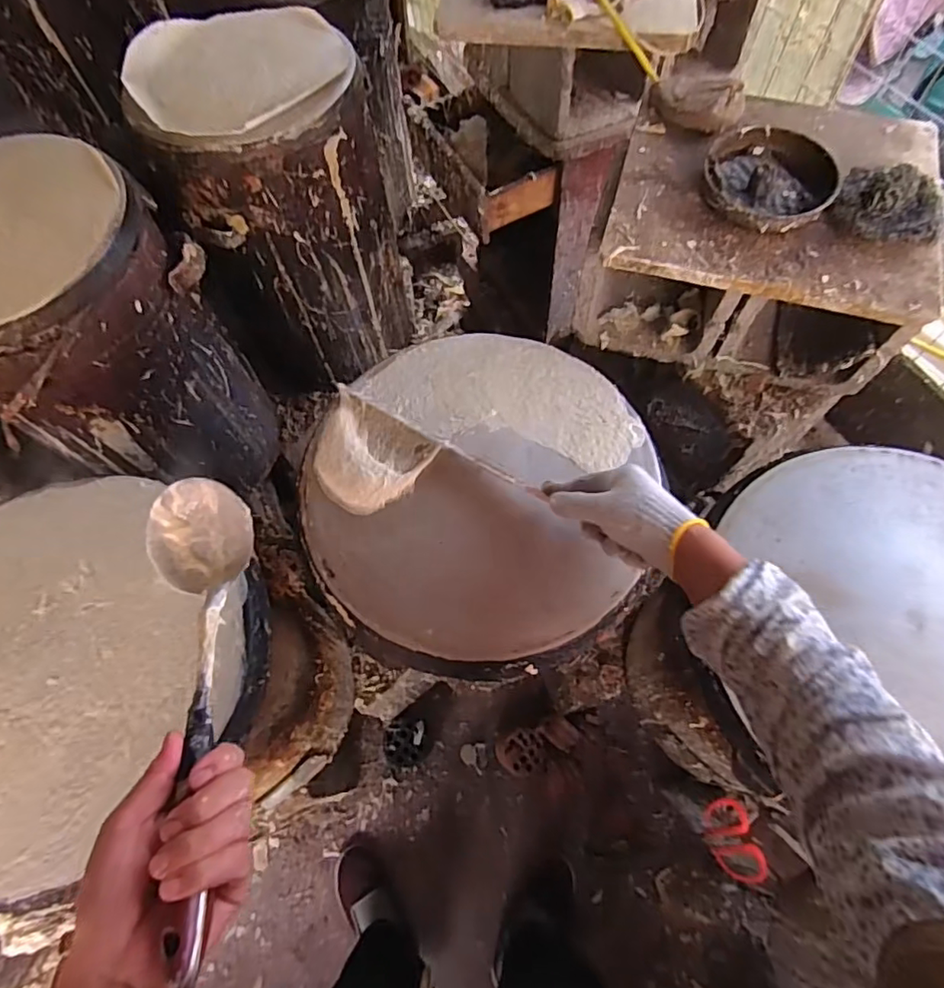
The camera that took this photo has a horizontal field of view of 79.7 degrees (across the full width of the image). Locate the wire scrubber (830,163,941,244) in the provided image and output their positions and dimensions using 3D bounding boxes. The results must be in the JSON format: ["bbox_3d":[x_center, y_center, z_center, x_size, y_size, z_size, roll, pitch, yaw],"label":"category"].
[{"bbox_3d":[0.447,-0.313,0.598,0.103,0.039,0.093,25,69,14],"label":"wire scrubber"}]

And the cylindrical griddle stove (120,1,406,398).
[{"bbox_3d":[-0.364,-0.534,1.151,0.379,0.594,0.327,-20,63,-9],"label":"cylindrical griddle stove"}]

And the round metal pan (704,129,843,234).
[{"bbox_3d":[0.326,-0.347,0.624,0.135,0.032,0.133,-1,65,3],"label":"round metal pan"}]

